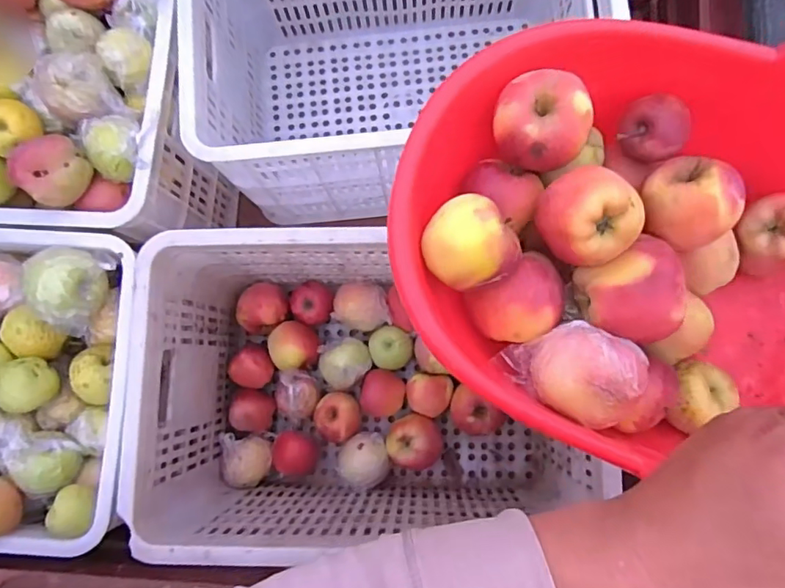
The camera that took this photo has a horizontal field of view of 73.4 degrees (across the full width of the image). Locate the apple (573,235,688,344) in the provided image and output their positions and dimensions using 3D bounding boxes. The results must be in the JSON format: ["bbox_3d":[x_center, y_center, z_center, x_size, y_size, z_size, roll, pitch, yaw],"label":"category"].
[{"bbox_3d":[0.196,0.003,0.436,0.074,0.062,0.075,0,85,3],"label":"apple"}]

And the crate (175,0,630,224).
[{"bbox_3d":[0.012,-0.334,0.758,0.512,0.305,0.361,-4,85,3],"label":"crate"}]

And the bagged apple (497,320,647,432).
[{"bbox_3d":[0.143,0.058,0.420,0.096,0.061,0.072,27,87,5],"label":"bagged apple"}]

